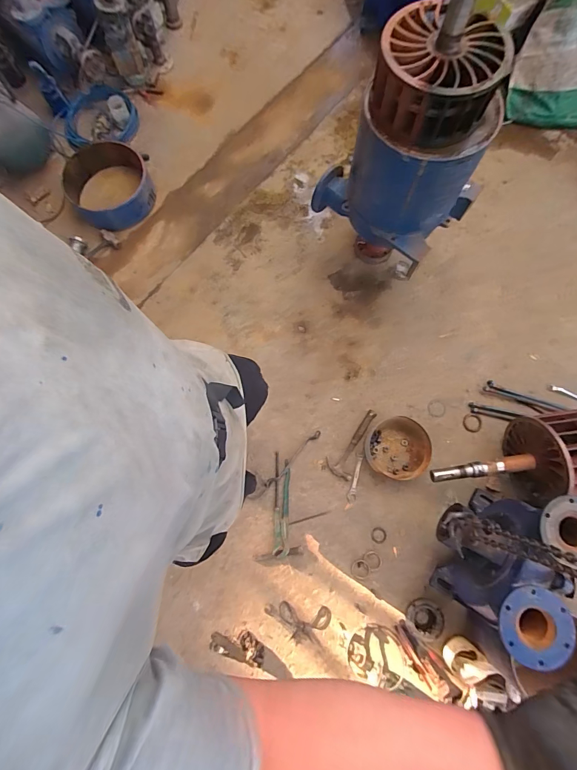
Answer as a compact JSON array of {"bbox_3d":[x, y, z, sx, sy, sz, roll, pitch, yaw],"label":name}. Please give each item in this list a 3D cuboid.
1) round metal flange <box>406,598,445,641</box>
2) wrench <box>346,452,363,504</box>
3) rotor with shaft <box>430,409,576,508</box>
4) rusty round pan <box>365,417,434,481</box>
[{"bbox_3d":[0.520,0.890,1.339,0.128,0.029,0.123,0,77,0],"label":"round metal flange"},{"bbox_3d":[0.280,0.393,1.482,0.036,0.018,0.208,12,77,3],"label":"wrench"},{"bbox_3d":[0.879,0.283,1.330,0.668,0.300,0.318,-7,77,-2],"label":"rotor with shaft"},{"bbox_3d":[0.460,0.262,1.478,0.246,0.073,0.248,21,78,5],"label":"rusty round pan"}]

